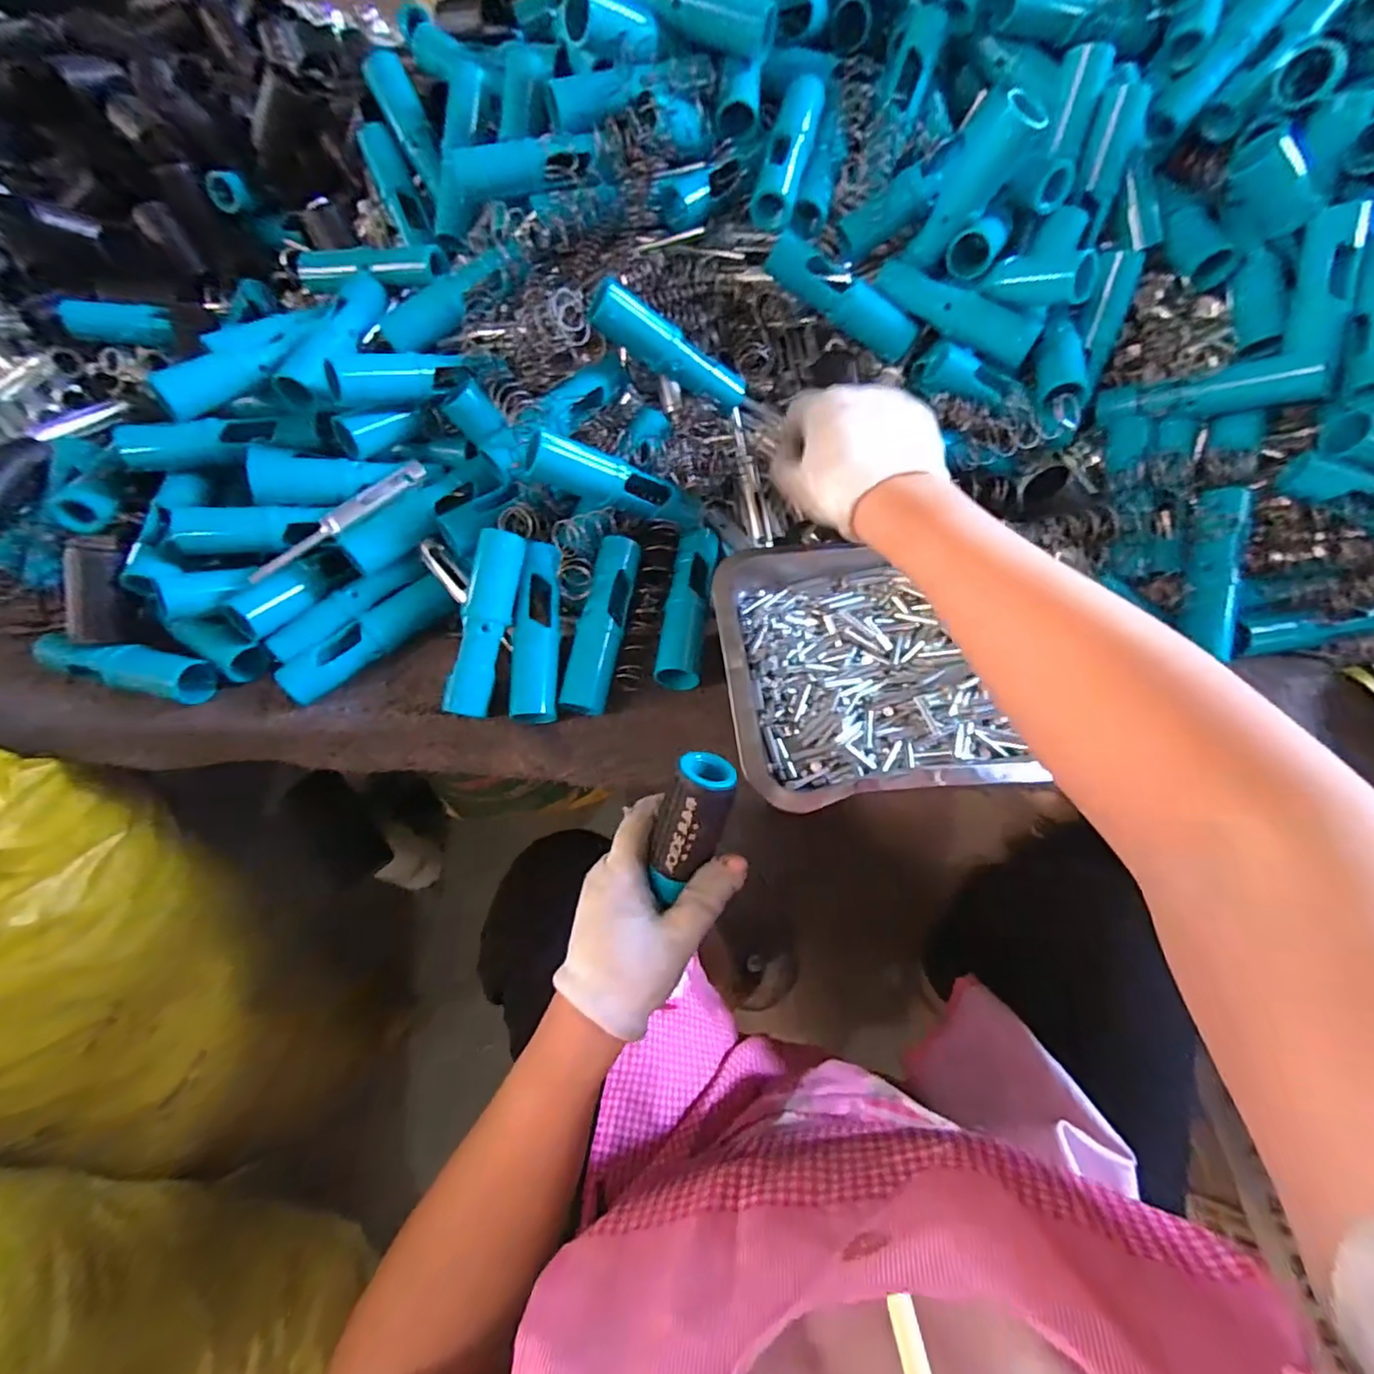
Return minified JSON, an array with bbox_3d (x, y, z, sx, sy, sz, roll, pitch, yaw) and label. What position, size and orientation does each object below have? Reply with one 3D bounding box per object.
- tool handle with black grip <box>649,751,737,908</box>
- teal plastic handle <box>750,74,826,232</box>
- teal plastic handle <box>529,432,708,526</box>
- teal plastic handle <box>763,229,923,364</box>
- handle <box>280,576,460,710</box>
[{"bbox_3d":[0.001,0.074,0.303,0.029,0.023,0.079,21,106,12],"label":"tool handle with black grip"},{"bbox_3d":[0.074,-0.387,0.427,0.029,0.023,0.129,14,77,9],"label":"teal plastic handle"},{"bbox_3d":[-0.042,-0.133,0.391,0.123,0.023,0.024,12,58,-31],"label":"teal plastic handle"},{"bbox_3d":[0.114,-0.283,0.435,0.120,0.031,0.027,26,64,-14],"label":"teal plastic handle"},{"bbox_3d":[-0.216,-0.035,0.406,0.118,0.023,0.028,-38,68,-16],"label":"handle"}]

